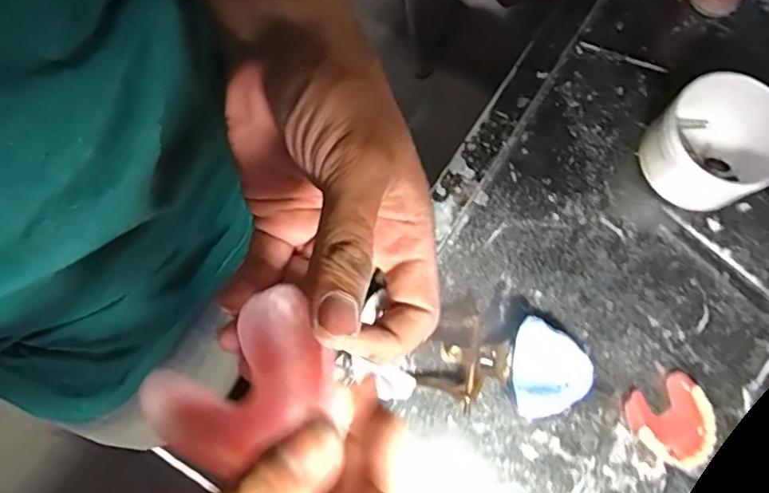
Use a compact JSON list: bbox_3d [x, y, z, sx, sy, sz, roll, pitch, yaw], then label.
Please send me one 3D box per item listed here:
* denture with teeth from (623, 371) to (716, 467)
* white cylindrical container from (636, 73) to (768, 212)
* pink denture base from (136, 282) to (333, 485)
[{"bbox_3d":[0.210,0.129,0.404,0.056,0.018,0.059,-15,76,-4],"label":"denture with teeth"},{"bbox_3d":[0.260,-0.080,0.435,0.090,0.064,0.088,0,75,0],"label":"white cylindrical container"},{"bbox_3d":[-0.046,0.046,0.181,0.062,0.017,0.043,-39,79,-10],"label":"pink denture base"}]

